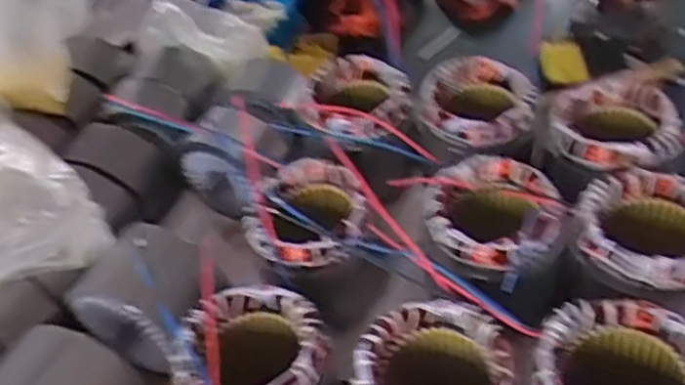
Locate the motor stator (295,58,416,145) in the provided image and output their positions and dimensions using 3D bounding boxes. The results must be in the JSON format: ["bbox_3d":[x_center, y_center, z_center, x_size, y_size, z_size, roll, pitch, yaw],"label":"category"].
[{"bbox_3d":[0.016,-0.120,0.876,0.144,0.069,0.144,2,38,-1],"label":"motor stator"}]

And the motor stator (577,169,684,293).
[{"bbox_3d":[0.312,0.041,0.669,0.142,0.074,0.134,22,42,22],"label":"motor stator"}]

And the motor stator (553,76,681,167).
[{"bbox_3d":[0.328,-0.074,0.789,0.136,0.069,0.136,19,41,19],"label":"motor stator"}]

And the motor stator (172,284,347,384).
[{"bbox_3d":[-0.086,0.192,0.661,0.140,0.156,0.145,-17,43,-24],"label":"motor stator"}]

